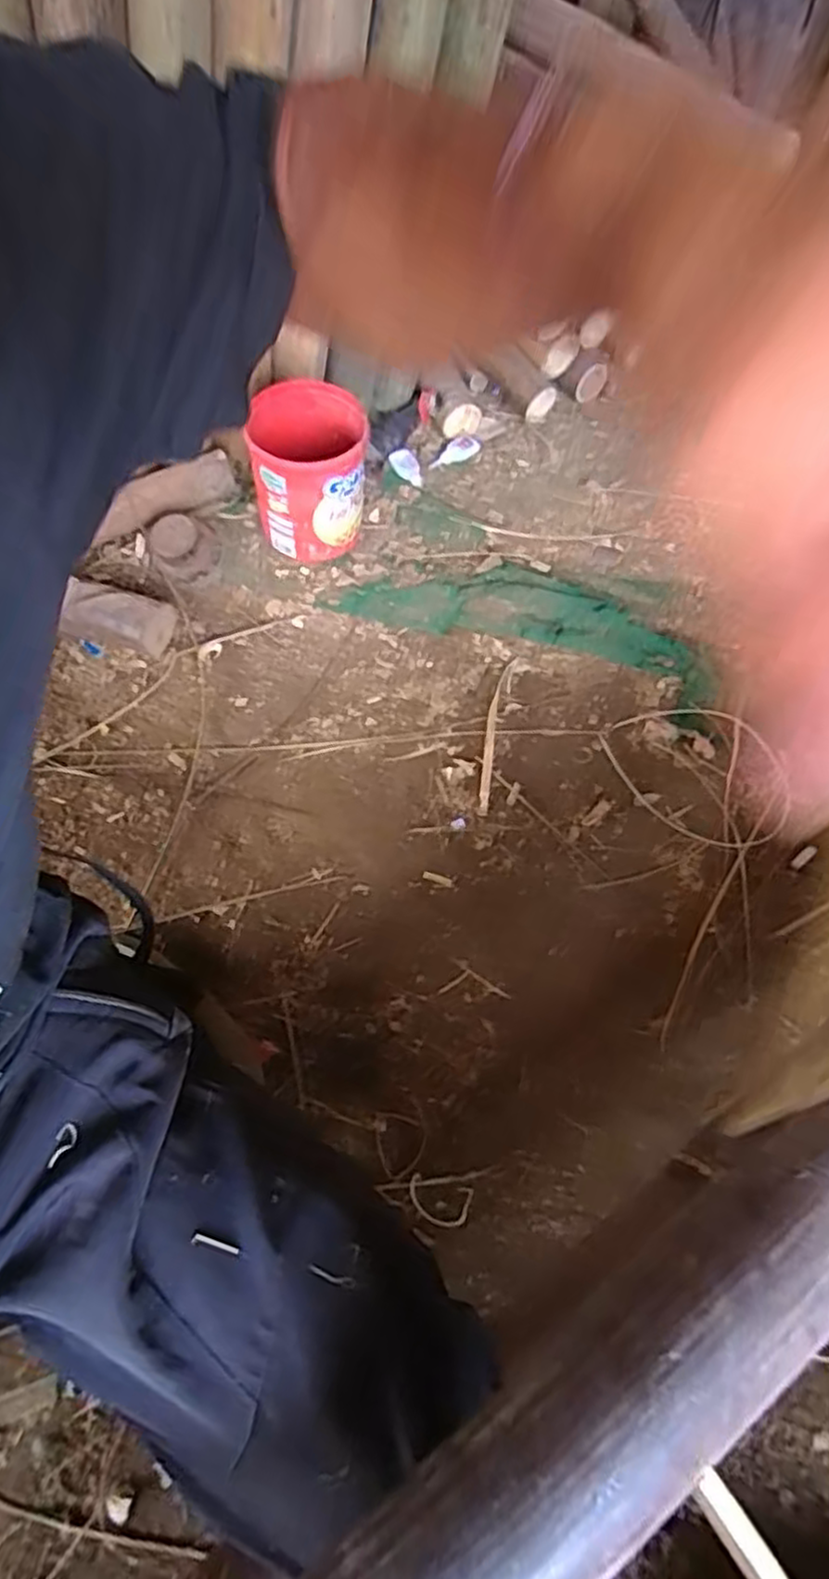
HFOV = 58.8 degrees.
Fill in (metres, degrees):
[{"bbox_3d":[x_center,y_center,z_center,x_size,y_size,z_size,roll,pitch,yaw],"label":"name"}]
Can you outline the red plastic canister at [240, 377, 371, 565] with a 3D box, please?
[{"bbox_3d":[-0.128,-0.387,0.916,0.139,0.156,0.136,-4,64,-2],"label":"red plastic canister"}]

